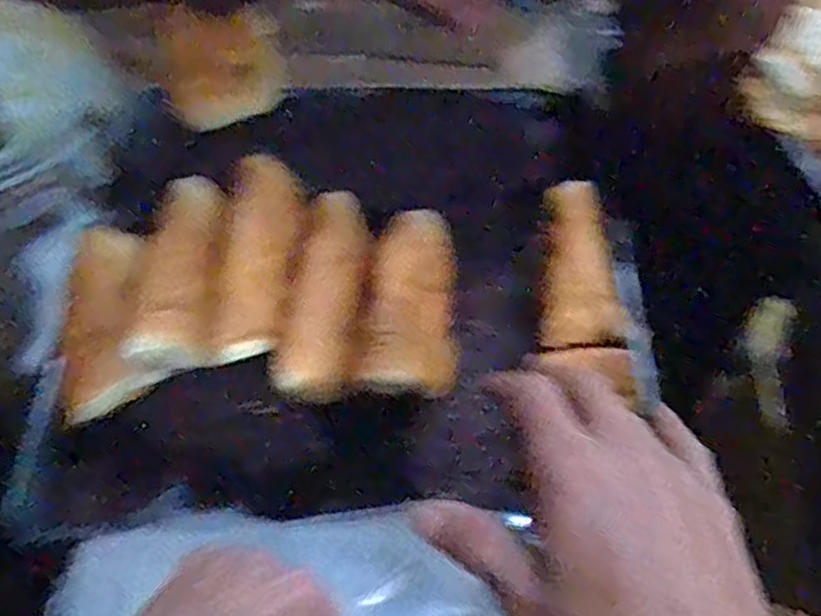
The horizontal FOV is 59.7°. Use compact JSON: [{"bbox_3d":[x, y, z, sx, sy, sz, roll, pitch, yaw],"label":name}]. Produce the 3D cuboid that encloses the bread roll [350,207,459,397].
[{"bbox_3d":[0.000,-0.003,0.529,0.069,0.066,0.135,5,56,2],"label":"bread roll"}]

